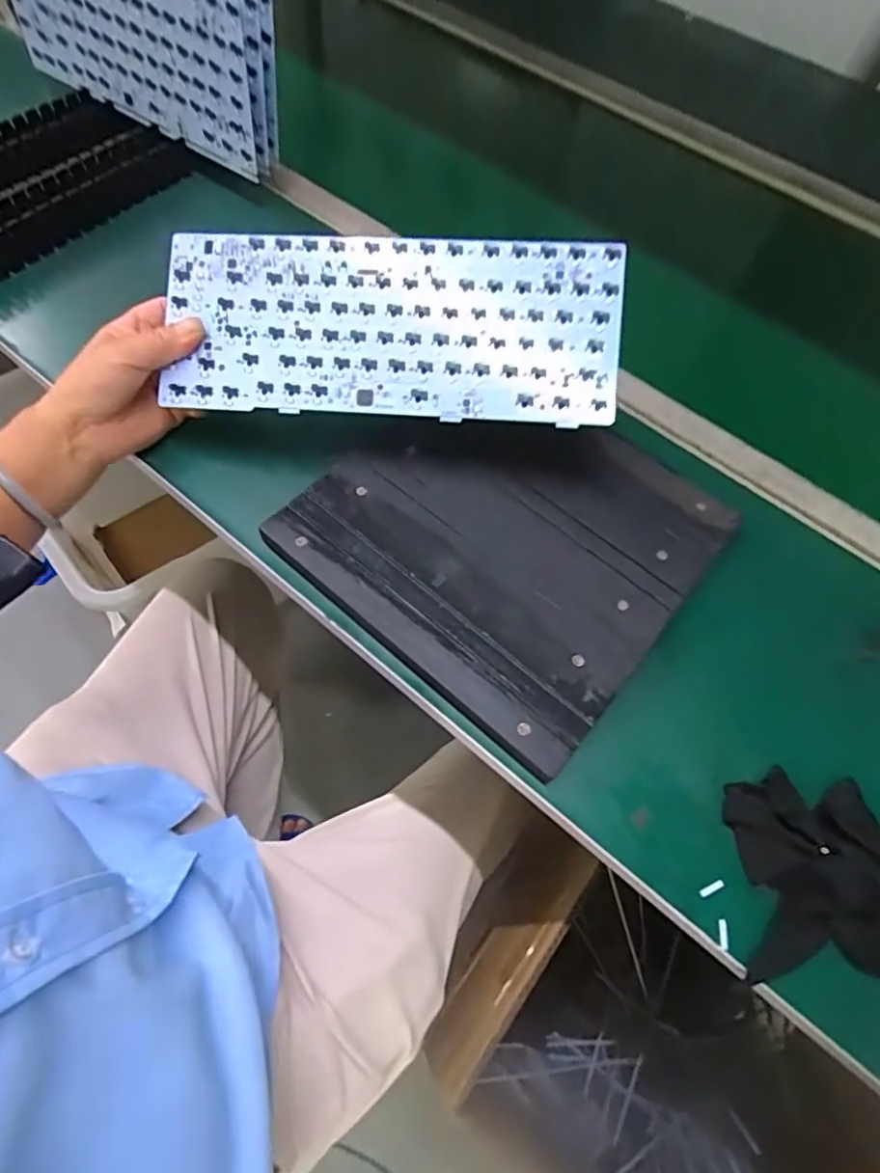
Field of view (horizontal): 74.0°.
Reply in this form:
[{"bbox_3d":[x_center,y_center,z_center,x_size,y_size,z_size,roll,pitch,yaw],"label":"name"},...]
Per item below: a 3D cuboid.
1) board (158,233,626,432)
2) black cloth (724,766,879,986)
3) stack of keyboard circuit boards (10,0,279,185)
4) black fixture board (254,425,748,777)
[{"bbox_3d":[-0.035,-0.176,0.396,0.303,0.006,0.119,4,88,5],"label":"board"},{"bbox_3d":[0.211,0.156,0.319,0.083,0.036,0.099,2,61,-3],"label":"black cloth"},{"bbox_3d":[-0.279,-0.496,0.518,0.309,0.143,0.038,31,55,10],"label":"stack of keyboard circuit boards"},{"bbox_3d":[0.053,-0.045,0.407,0.239,0.016,0.249,39,67,14],"label":"black fixture board"}]

